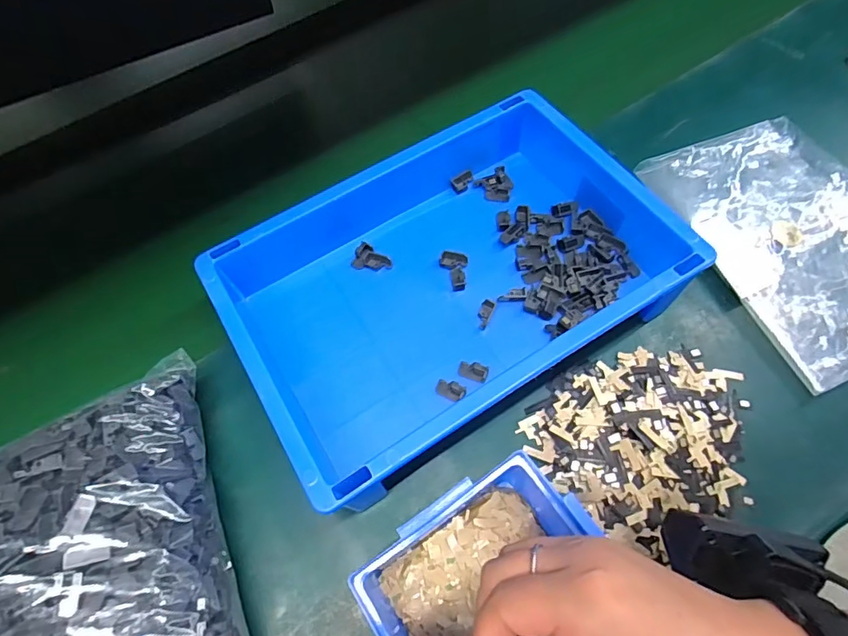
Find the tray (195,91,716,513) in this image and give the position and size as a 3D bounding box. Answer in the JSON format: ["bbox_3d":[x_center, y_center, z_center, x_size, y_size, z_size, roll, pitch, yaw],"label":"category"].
[{"bbox_3d":[0.013,-0.038,0.375,0.312,0.062,0.223,-30,68,-11],"label":"tray"}]

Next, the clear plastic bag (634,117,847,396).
[{"bbox_3d":[0.312,-0.071,0.410,0.162,0.020,0.225,-21,67,-8],"label":"clear plastic bag"}]

